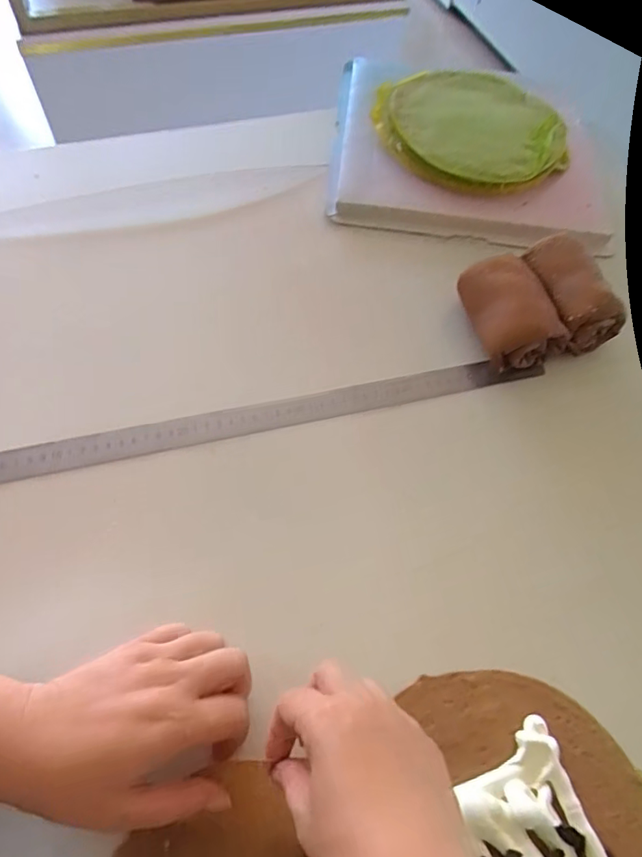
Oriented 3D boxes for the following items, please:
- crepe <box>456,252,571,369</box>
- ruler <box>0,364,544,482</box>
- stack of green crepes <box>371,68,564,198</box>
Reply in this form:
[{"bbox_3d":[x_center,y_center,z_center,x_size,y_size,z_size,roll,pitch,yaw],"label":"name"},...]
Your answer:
[{"bbox_3d":[0.174,-0.109,0.476,0.068,0.058,0.104,-16,64,-12],"label":"crepe"},{"bbox_3d":[-0.055,-0.008,0.435,0.512,0.008,0.025,-11,71,-10],"label":"ruler"},{"bbox_3d":[0.171,-0.354,0.595,0.203,0.024,0.206,-11,63,-10],"label":"stack of green crepes"}]

